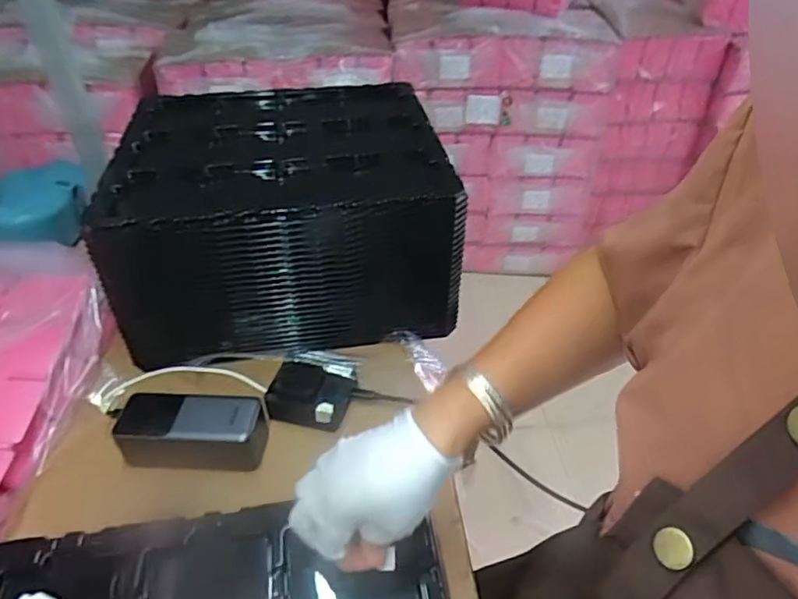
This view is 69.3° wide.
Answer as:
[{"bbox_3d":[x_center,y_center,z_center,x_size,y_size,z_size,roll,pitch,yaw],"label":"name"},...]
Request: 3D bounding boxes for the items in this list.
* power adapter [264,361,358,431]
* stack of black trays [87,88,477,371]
[{"bbox_3d":[-0.091,0.099,0.592,0.079,0.038,0.053,10,40,12],"label":"power adapter"},{"bbox_3d":[-0.139,-0.110,0.743,0.369,0.207,0.359,-6,40,-7],"label":"stack of black trays"}]

